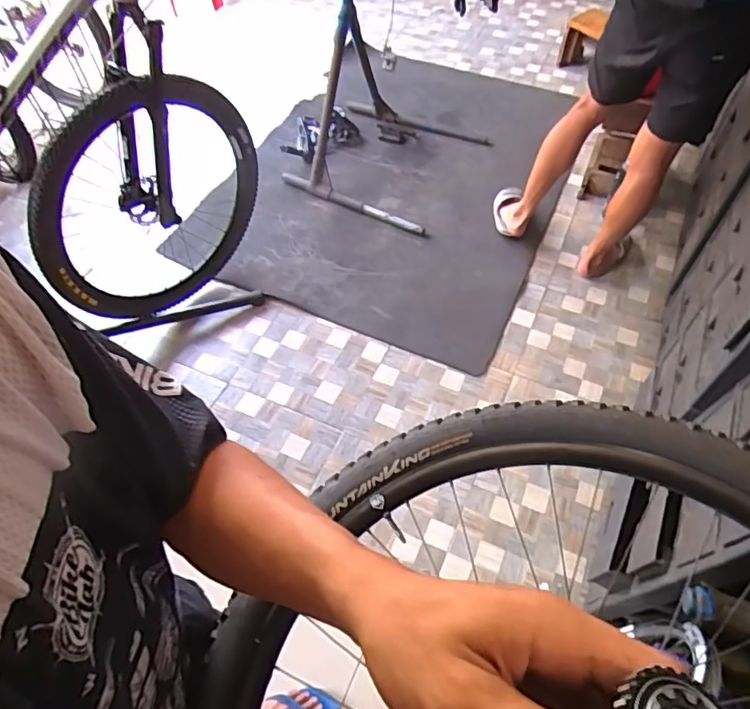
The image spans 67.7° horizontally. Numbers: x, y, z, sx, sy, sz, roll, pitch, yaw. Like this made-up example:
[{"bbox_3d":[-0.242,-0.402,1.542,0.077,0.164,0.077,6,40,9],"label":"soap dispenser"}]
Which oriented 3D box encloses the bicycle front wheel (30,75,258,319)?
[{"bbox_3d":[-0.621,-0.425,1.591,0.128,0.673,0.703,35,63,23],"label":"bicycle front wheel"}]

